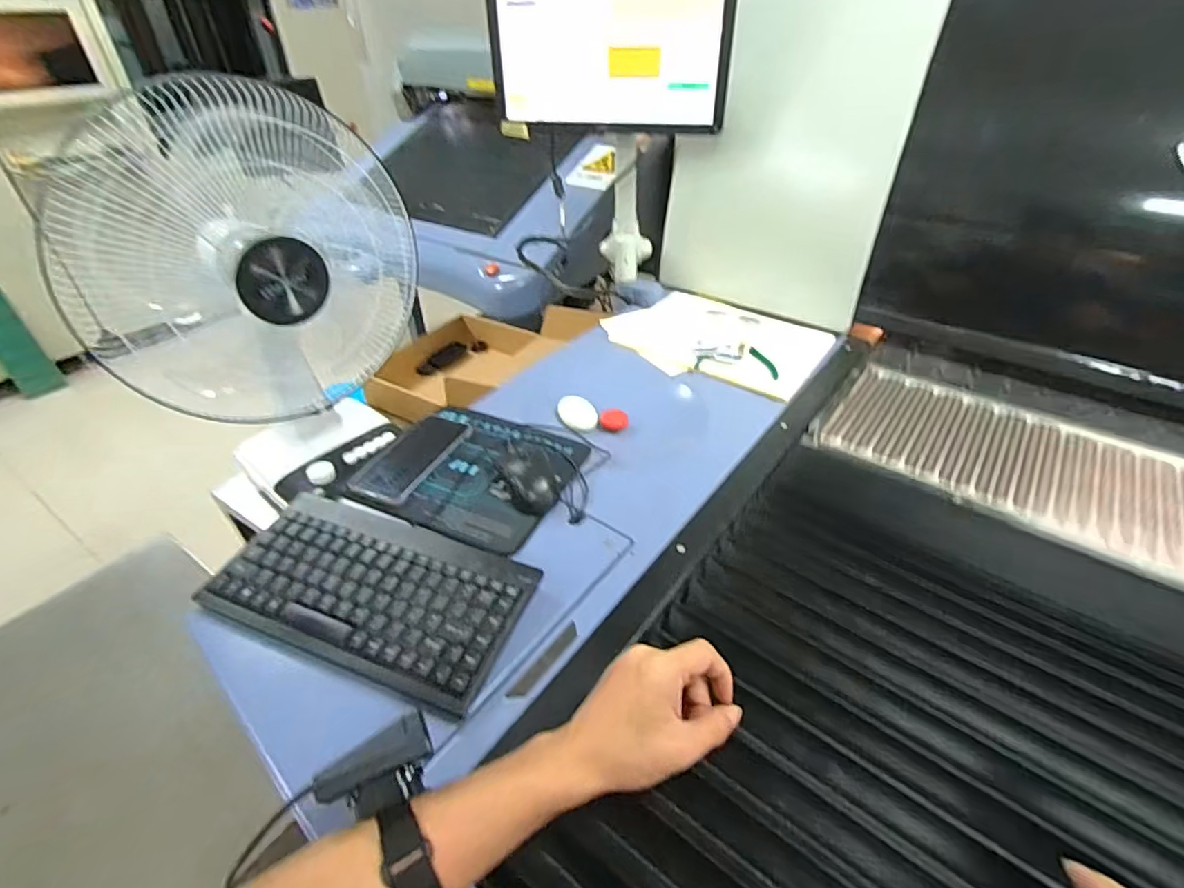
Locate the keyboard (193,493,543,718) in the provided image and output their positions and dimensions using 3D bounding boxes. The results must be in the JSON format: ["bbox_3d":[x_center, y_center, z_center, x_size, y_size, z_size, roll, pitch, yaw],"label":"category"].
[{"bbox_3d":[-0.207,0.137,0.520,0.281,0.028,0.150,13,41,15],"label":"keyboard"}]

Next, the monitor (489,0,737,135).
[{"bbox_3d":[0.024,-0.643,0.825,0.374,0.291,0.045,9,40,11],"label":"monitor"}]

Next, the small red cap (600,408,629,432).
[{"bbox_3d":[0.032,-0.035,0.794,0.039,0.014,0.035,2,39,4],"label":"small red cap"}]

